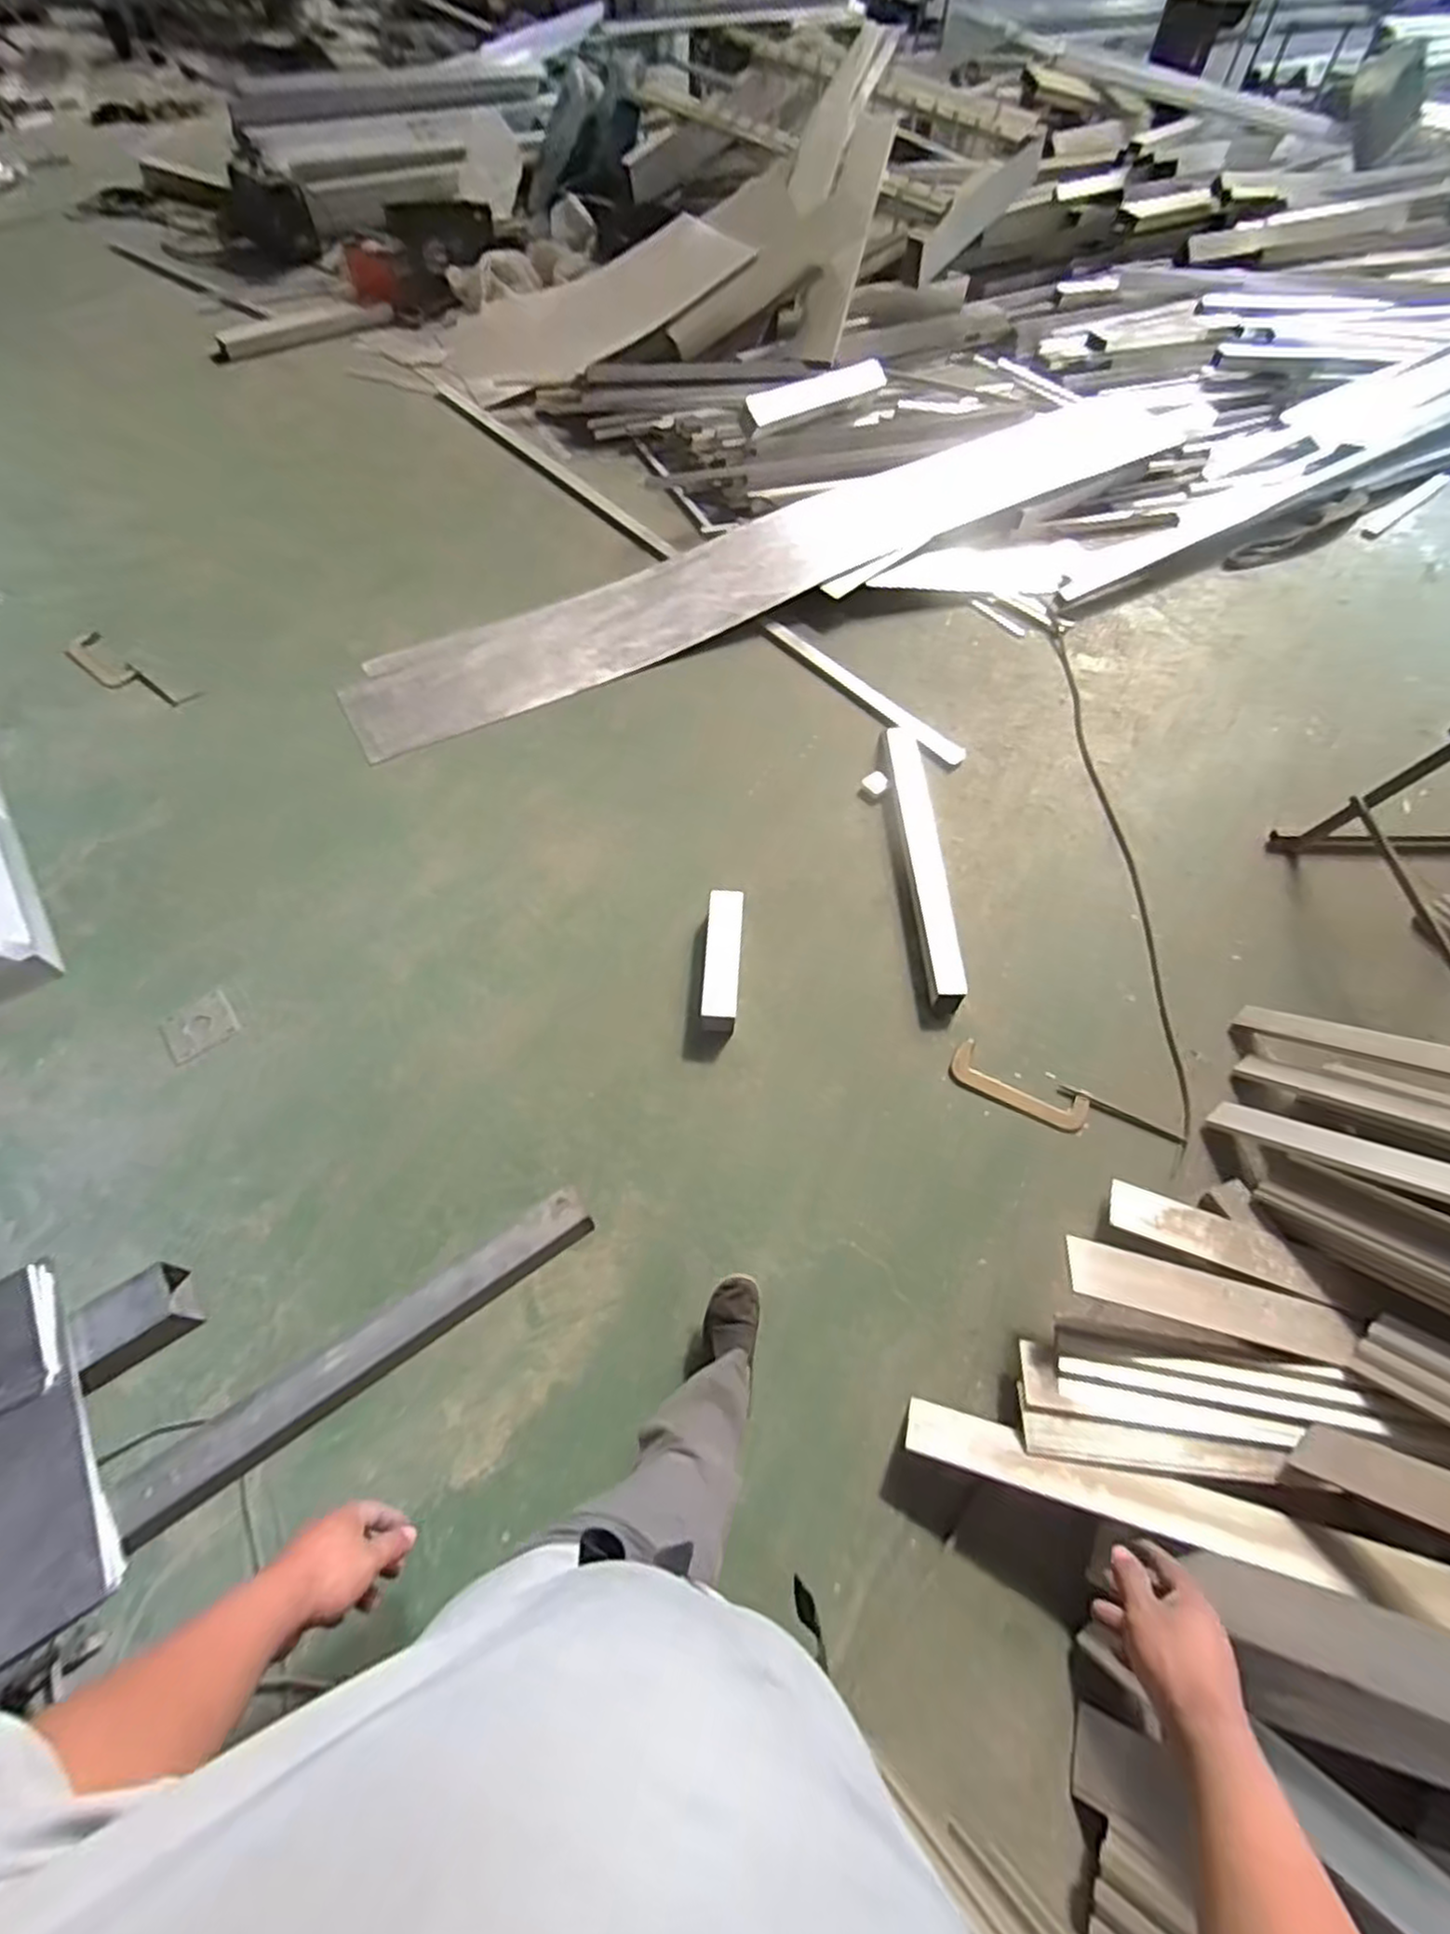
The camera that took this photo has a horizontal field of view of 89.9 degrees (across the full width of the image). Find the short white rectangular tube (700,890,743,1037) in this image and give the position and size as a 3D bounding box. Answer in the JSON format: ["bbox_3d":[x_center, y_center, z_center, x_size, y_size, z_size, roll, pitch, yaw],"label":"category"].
[{"bbox_3d":[-0.006,-0.017,1.725,0.095,0.049,0.366,4,60,1],"label":"short white rectangular tube"}]

